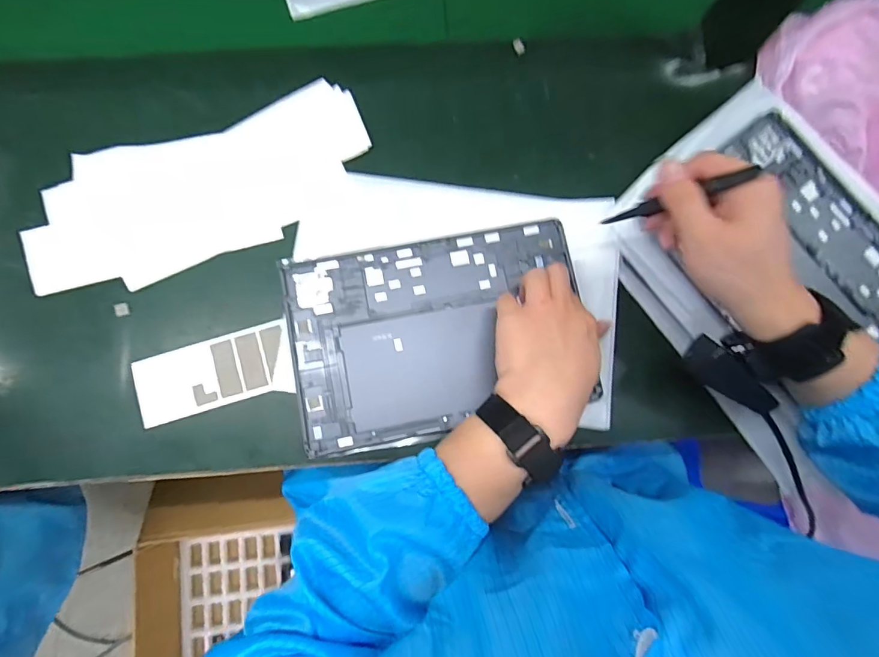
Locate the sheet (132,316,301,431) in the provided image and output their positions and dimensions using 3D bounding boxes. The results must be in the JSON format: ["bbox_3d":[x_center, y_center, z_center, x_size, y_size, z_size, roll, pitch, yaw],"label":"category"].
[{"bbox_3d":[-0.193,0.038,0.402,0.131,0.006,0.063,-13,78,-4],"label":"sheet"}]

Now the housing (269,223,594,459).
[{"bbox_3d":[-0.001,0.004,0.414,0.249,0.015,0.167,-10,78,-3],"label":"housing"}]

